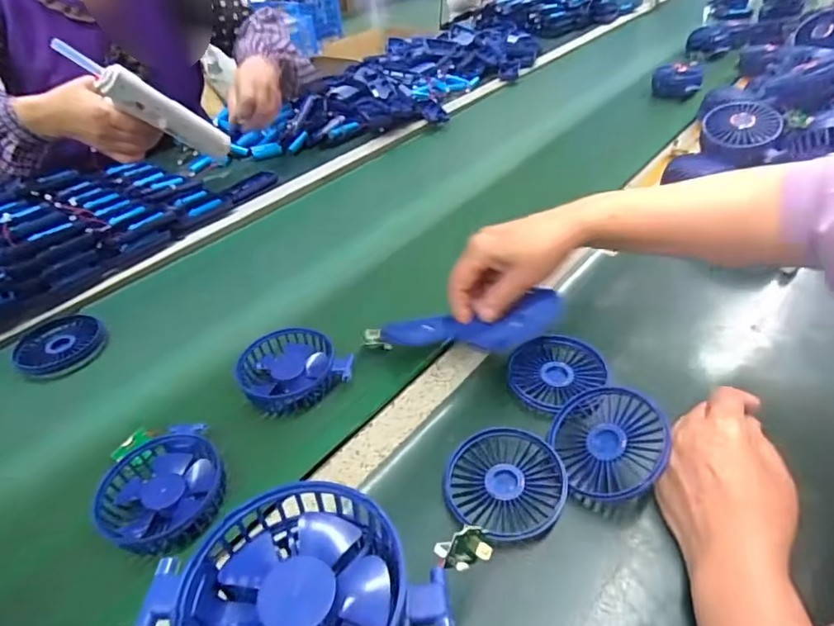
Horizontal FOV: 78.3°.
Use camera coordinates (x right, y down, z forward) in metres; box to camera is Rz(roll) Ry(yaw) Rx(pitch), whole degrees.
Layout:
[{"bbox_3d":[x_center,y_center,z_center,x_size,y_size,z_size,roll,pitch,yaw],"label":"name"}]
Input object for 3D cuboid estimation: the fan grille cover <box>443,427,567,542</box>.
[{"bbox_3d":[0.067,0.130,0.393,0.088,0.018,0.085,19,46,28],"label":"fan grille cover"}]

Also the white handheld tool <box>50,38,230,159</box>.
[{"bbox_3d":[-0.344,-0.270,0.667,0.041,0.225,0.028,-53,48,8],"label":"white handheld tool"}]

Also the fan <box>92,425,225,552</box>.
[{"bbox_3d":[-0.198,0.137,0.407,0.089,0.036,0.102,-11,40,-5],"label":"fan"}]

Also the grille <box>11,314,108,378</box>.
[{"bbox_3d":[-0.387,0.034,0.558,0.087,0.012,0.100,-25,43,-22],"label":"grille"}]

